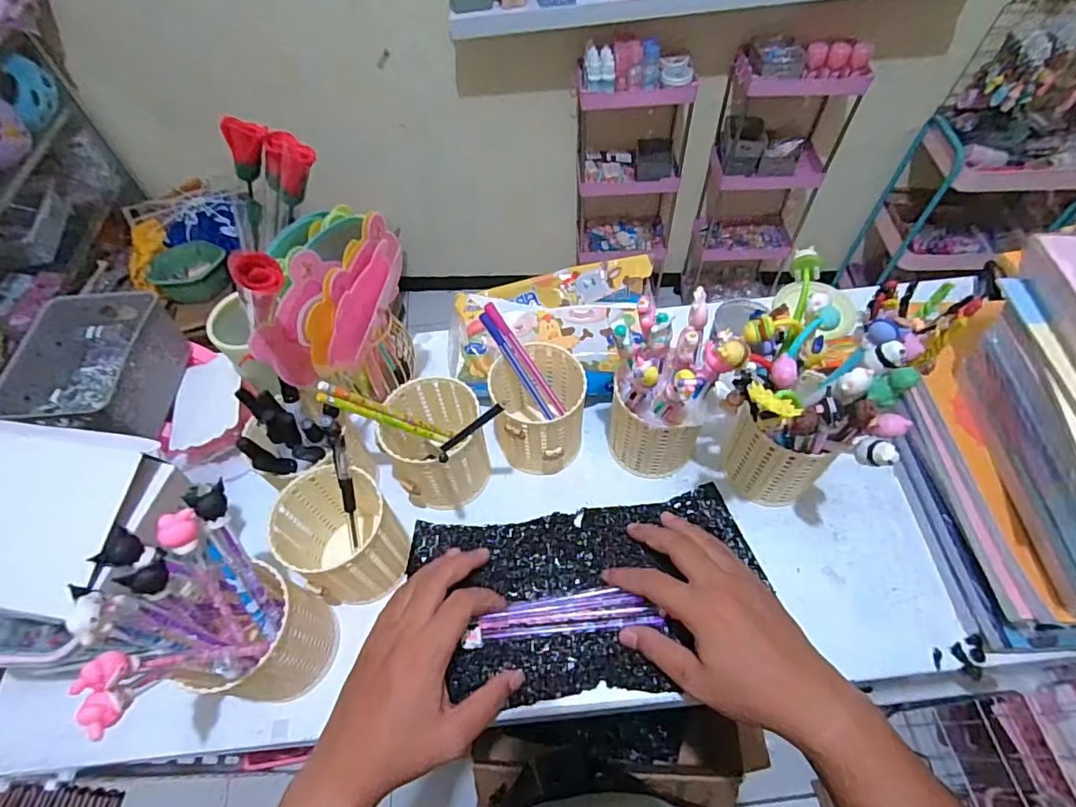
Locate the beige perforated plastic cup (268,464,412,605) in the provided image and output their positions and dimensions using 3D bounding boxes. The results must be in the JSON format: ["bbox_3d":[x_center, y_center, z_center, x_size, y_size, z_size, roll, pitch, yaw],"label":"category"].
[{"bbox_3d":[-0.157,0.109,0.437,0.077,0.096,0.086,-35,62,-18],"label":"beige perforated plastic cup"}]

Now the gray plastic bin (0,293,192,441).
[{"bbox_3d":[-0.417,-0.029,0.508,0.108,0.071,0.132,0,57,3],"label":"gray plastic bin"}]

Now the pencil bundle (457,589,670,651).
[{"bbox_3d":[0.022,0.174,0.436,0.157,0.012,0.035,-5,57,-1],"label":"pencil bundle"}]

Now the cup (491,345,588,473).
[{"bbox_3d":[0.002,0.011,0.498,0.079,0.097,0.090,-9,57,-3],"label":"cup"}]

